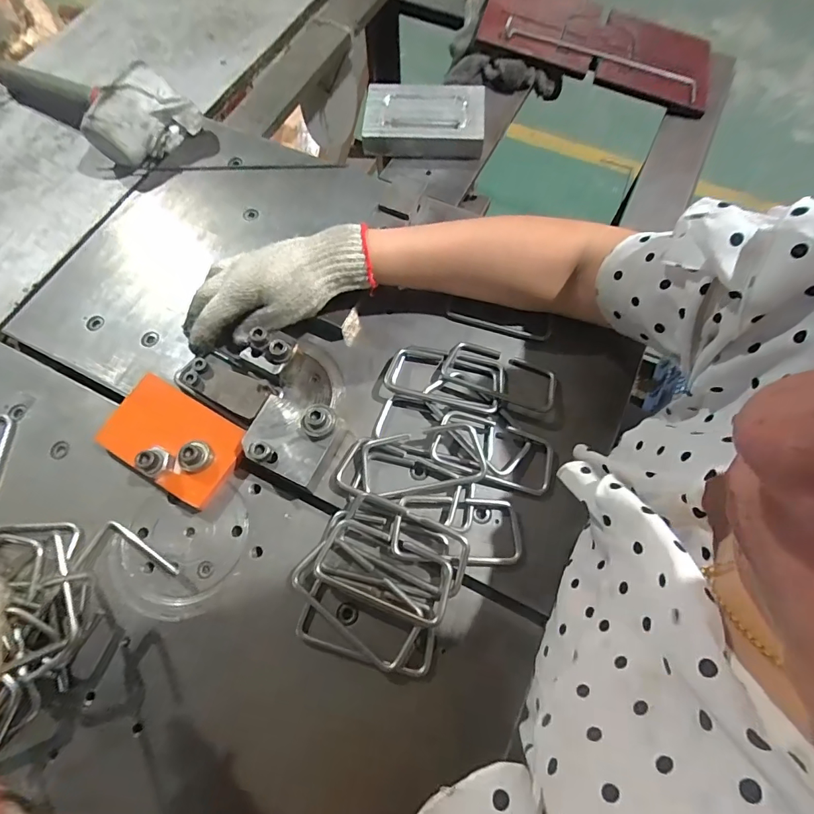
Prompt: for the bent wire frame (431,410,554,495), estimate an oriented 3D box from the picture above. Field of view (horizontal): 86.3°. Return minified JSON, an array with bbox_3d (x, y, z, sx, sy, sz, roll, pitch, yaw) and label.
[{"bbox_3d":[0.075,0.037,0.377,0.102,0.014,0.054,14,69,8],"label":"bent wire frame"}]

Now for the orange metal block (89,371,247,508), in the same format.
[{"bbox_3d":[-0.208,0.027,0.389,0.123,0.015,0.076,28,72,13],"label":"orange metal block"}]

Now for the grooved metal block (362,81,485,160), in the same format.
[{"bbox_3d":[0.021,-0.349,0.529,0.142,0.031,0.101,3,68,4],"label":"grooved metal block"}]

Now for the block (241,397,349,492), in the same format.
[{"bbox_3d":[-0.099,0.027,0.373,0.067,0.044,0.063,19,70,10],"label":"block"}]

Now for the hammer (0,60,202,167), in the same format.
[{"bbox_3d":[-0.399,-0.393,0.542,0.274,0.065,0.113,33,73,15],"label":"hammer"}]

